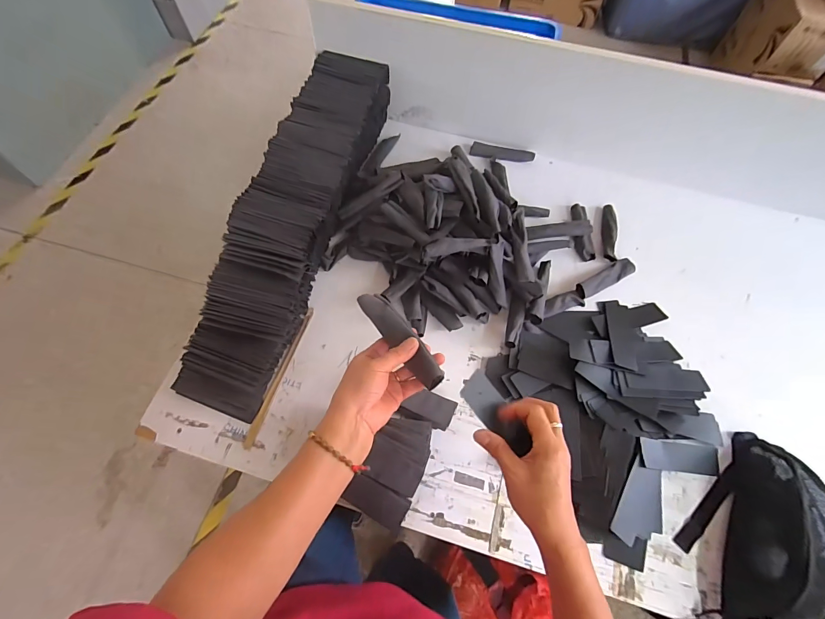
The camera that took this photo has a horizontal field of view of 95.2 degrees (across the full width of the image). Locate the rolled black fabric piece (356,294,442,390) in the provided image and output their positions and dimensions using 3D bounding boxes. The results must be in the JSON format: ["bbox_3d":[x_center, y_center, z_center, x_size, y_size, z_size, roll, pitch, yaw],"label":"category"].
[{"bbox_3d":[-0.015,0.033,0.464,0.031,0.023,0.149,-34,63,-15],"label":"rolled black fabric piece"}]

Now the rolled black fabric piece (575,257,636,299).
[{"bbox_3d":[0.403,-0.066,0.784,0.150,0.024,0.038,-28,69,-13],"label":"rolled black fabric piece"}]

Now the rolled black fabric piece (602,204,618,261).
[{"bbox_3d":[0.435,-0.172,0.827,0.031,0.018,0.154,11,66,4],"label":"rolled black fabric piece"}]

